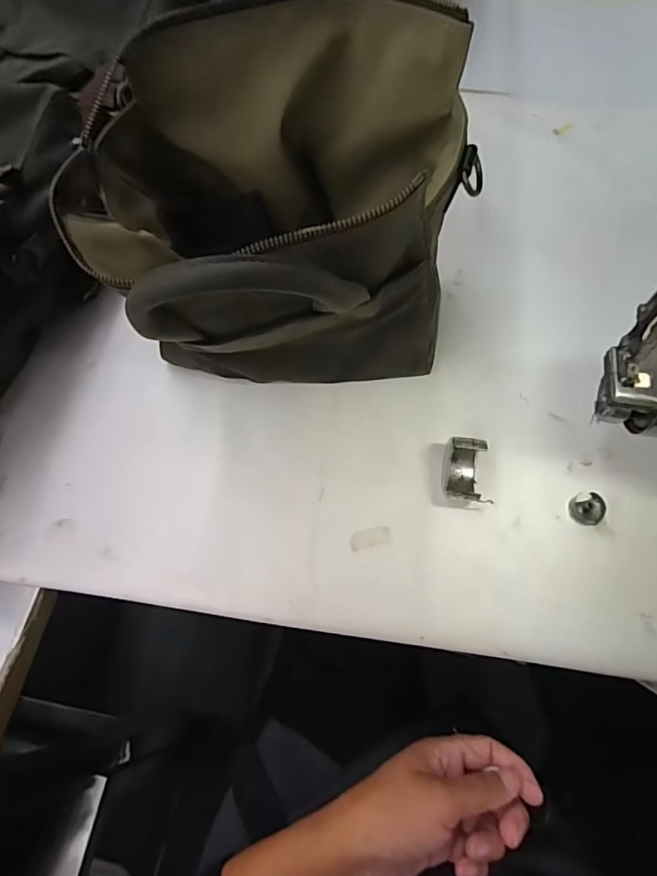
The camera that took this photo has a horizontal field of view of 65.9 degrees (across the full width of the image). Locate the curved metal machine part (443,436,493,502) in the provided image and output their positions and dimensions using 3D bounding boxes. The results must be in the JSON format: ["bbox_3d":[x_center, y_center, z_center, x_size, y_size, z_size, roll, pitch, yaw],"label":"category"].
[{"bbox_3d":[0.105,0.026,0.387,0.032,0.038,0.046,0,69,2],"label":"curved metal machine part"}]

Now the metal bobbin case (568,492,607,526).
[{"bbox_3d":[0.199,0.054,0.389,0.024,0.009,0.025,-10,69,-2],"label":"metal bobbin case"}]

